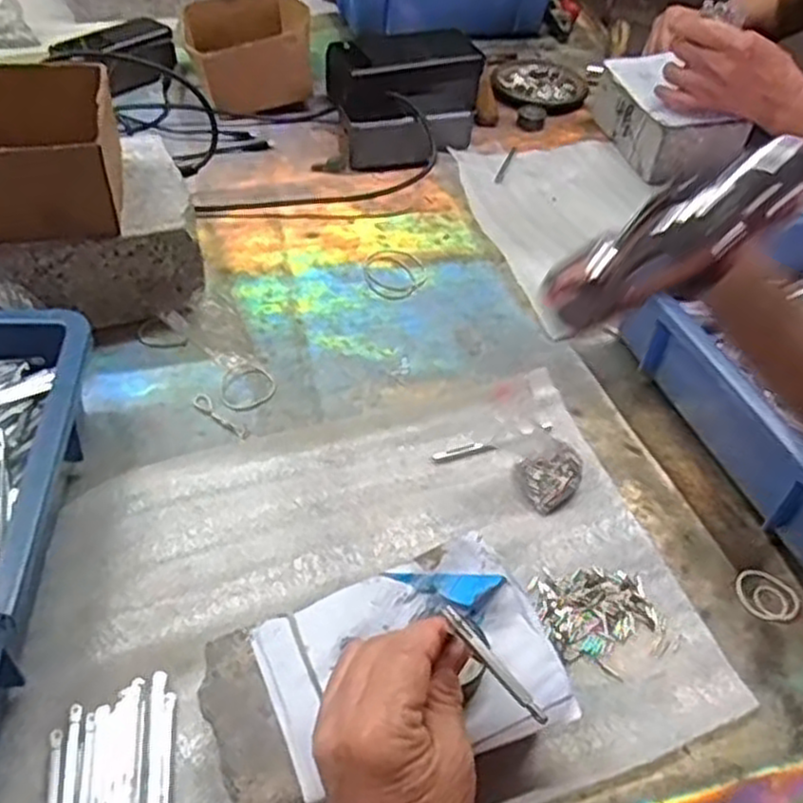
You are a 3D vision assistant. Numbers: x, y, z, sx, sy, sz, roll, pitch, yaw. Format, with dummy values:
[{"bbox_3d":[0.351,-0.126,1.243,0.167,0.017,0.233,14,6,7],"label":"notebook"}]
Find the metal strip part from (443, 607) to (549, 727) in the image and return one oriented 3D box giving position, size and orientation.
[{"bbox_3d":[0.038,0.109,0.313,0.005,0.007,0.059,-31,67,-29],"label":"metal strip part"}]

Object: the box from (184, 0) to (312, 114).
[{"bbox_3d":[-0.167,-0.387,0.844,0.131,0.076,0.138,-12,49,-16],"label":"box"}]

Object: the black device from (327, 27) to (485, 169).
[{"bbox_3d":[0.006,-0.316,0.787,0.160,0.087,0.136,1,47,-5],"label":"black device"}]

